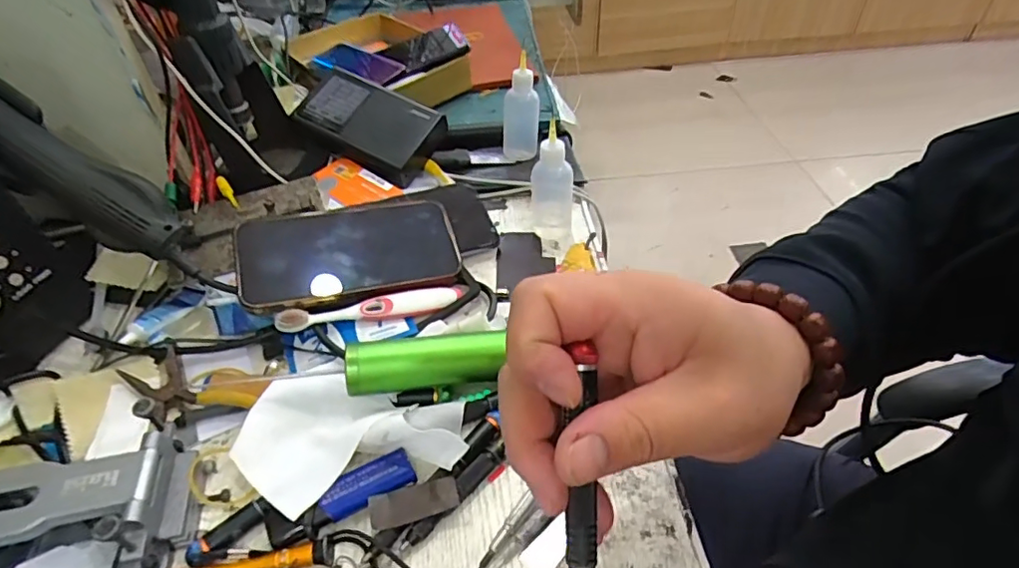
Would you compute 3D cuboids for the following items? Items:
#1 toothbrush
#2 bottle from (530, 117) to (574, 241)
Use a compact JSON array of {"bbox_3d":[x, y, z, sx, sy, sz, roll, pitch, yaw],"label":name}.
[{"bbox_3d":[-0.099,0.019,0.419,0.132,0.026,0.016,-14,45,-16],"label":"toothbrush"},{"bbox_3d":[0.037,-0.086,0.478,0.039,0.093,0.042,6,45,3],"label":"bottle"}]

